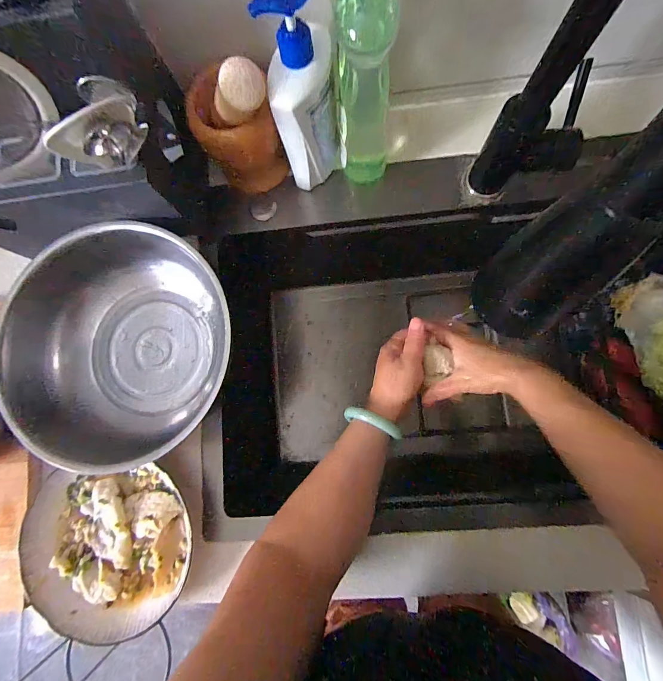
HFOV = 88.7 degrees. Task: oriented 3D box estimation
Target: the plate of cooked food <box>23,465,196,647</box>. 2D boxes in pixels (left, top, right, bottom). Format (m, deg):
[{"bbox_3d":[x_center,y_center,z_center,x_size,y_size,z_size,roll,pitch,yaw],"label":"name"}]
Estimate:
[{"bbox_3d":[-0.256,0.243,0.392,0.197,0.033,0.179,-6,82,3],"label":"plate of cooked food"}]

